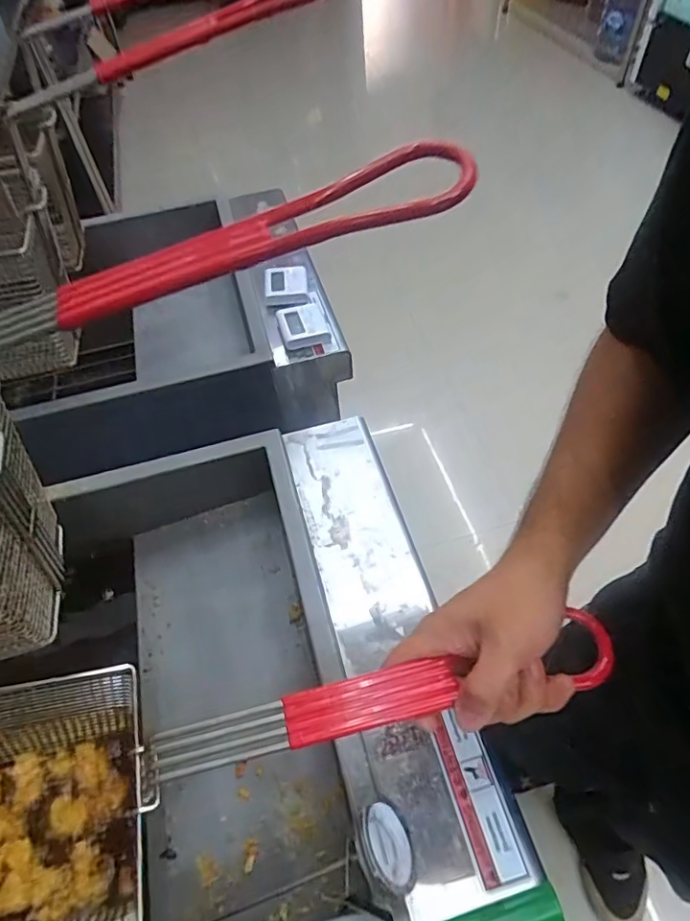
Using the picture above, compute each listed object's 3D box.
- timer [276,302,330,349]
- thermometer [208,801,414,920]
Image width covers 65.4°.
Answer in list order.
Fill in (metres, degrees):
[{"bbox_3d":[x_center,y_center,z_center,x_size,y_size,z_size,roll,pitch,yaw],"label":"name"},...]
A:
[{"bbox_3d":[-0.047,-0.154,0.616,0.054,0.016,0.057,-16,55,-7],"label":"timer"},{"bbox_3d":[-0.051,0.294,0.360,0.237,0.059,0.049,-38,52,23],"label":"thermometer"}]

